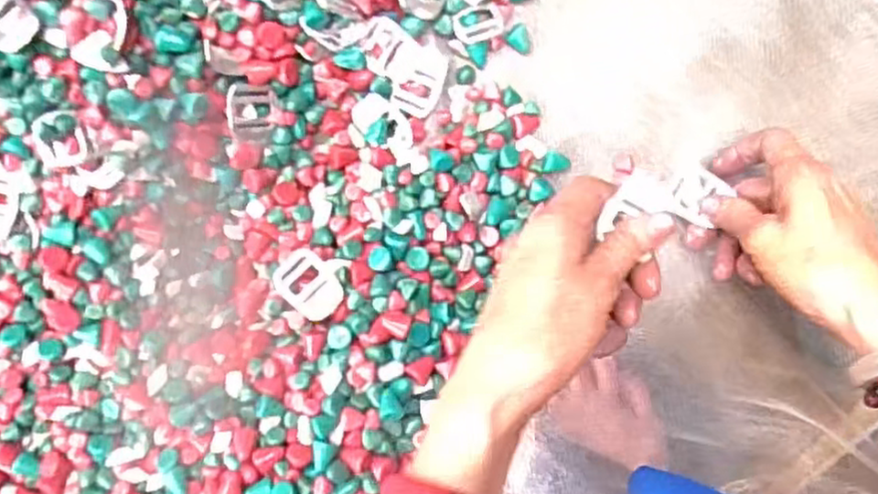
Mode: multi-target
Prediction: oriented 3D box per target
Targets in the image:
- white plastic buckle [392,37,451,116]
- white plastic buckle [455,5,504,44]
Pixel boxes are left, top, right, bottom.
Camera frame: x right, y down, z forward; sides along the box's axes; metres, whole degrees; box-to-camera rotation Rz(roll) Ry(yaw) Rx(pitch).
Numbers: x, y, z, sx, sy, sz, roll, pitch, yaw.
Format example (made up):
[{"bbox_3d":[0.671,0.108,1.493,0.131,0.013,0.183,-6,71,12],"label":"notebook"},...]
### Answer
[{"bbox_3d":[-0.012,-0.101,0.426,0.029,0.007,0.044,22,93,-2],"label":"white plastic buckle"},{"bbox_3d":[0.023,-0.132,0.423,0.028,0.004,0.020,-15,93,0],"label":"white plastic buckle"}]

